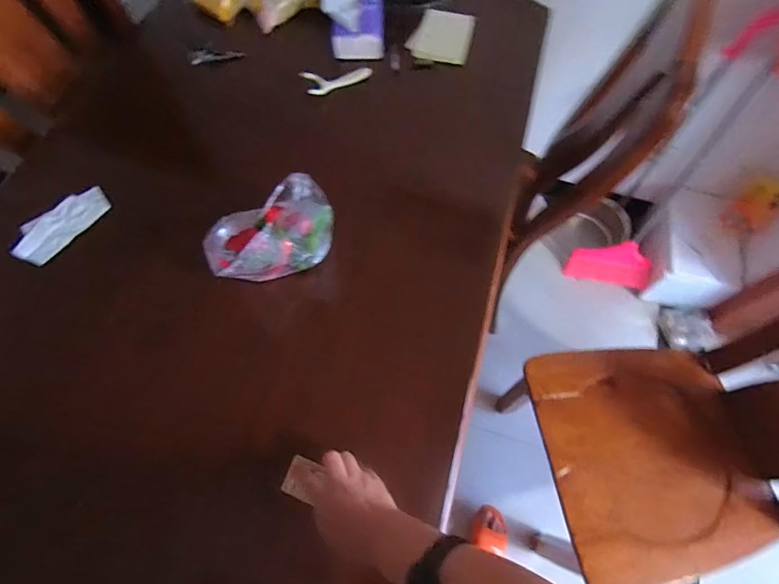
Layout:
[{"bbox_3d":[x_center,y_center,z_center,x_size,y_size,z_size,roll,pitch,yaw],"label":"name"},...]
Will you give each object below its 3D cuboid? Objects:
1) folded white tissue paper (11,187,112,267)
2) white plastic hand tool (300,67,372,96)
[{"bbox_3d":[-0.560,-0.118,0.715,0.083,0.015,0.159,33,70,14],"label":"folded white tissue paper"},{"bbox_3d":[-0.102,-0.426,0.821,0.139,0.043,0.024,-23,67,-10],"label":"white plastic hand tool"}]

